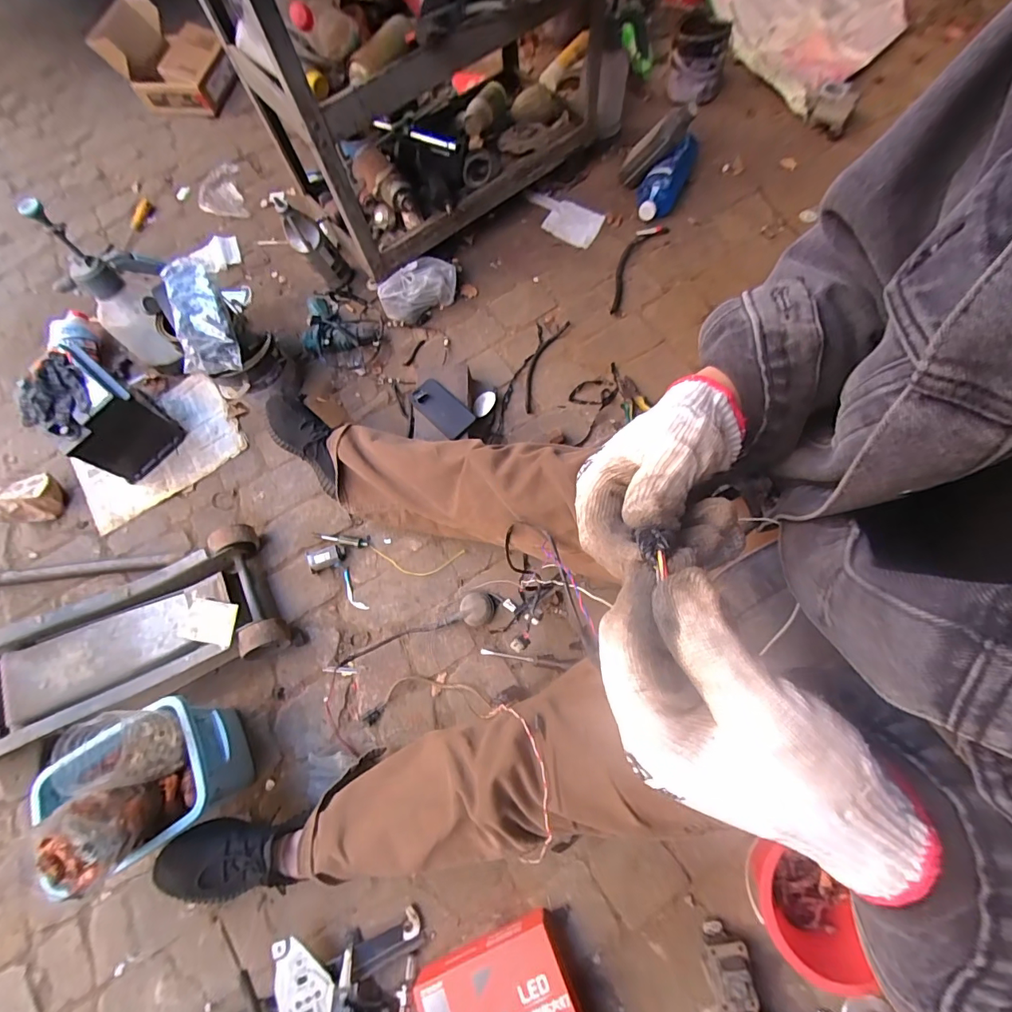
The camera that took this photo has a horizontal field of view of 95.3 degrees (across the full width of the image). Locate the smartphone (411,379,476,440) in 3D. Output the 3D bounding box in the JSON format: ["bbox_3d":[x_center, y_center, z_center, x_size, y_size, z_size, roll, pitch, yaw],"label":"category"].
[{"bbox_3d":[-0.133,-0.207,0.978,0.144,0.015,0.078,42,78,17],"label":"smartphone"}]

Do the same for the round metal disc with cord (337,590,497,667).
[{"bbox_3d":[-0.172,0.229,0.876,0.308,0.036,0.065,-16,71,-2],"label":"round metal disc with cord"}]

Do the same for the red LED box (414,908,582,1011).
[{"bbox_3d":[-0.012,0.727,0.664,0.218,0.058,0.158,-22,70,-4],"label":"red LED box"}]

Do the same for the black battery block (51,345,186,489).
[{"bbox_3d":[-0.846,-0.183,0.975,0.188,0.188,0.162,36,77,14],"label":"black battery block"}]

